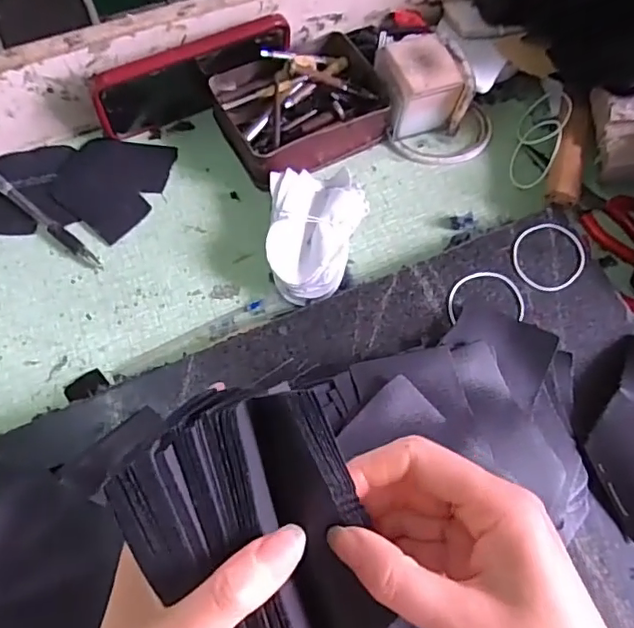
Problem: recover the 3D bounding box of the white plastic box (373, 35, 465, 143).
[{"bbox_3d":[0.083,-0.190,0.467,0.060,0.055,0.060,-17,69,-9],"label":"white plastic box"}]

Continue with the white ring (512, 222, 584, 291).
[{"bbox_3d":[0.175,-0.044,0.424,0.051,0.005,0.059,43,72,14],"label":"white ring"}]

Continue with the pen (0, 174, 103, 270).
[{"bbox_3d":[-0.213,-0.075,0.434,0.122,0.012,0.011,38,71,12],"label":"pen"}]

